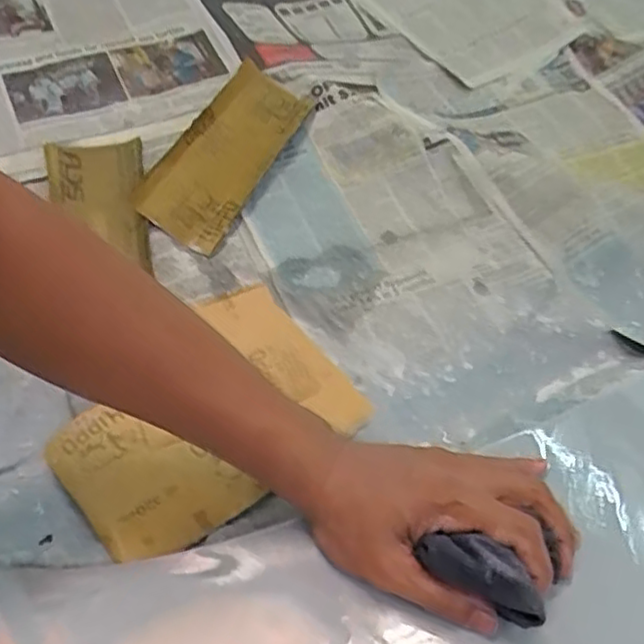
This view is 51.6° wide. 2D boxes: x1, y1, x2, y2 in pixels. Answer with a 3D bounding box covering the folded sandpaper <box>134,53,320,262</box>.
[{"bbox_3d":[-0.093,-0.165,0.647,0.086,0.015,0.218,31,62,-3],"label":"folded sandpaper"}]

